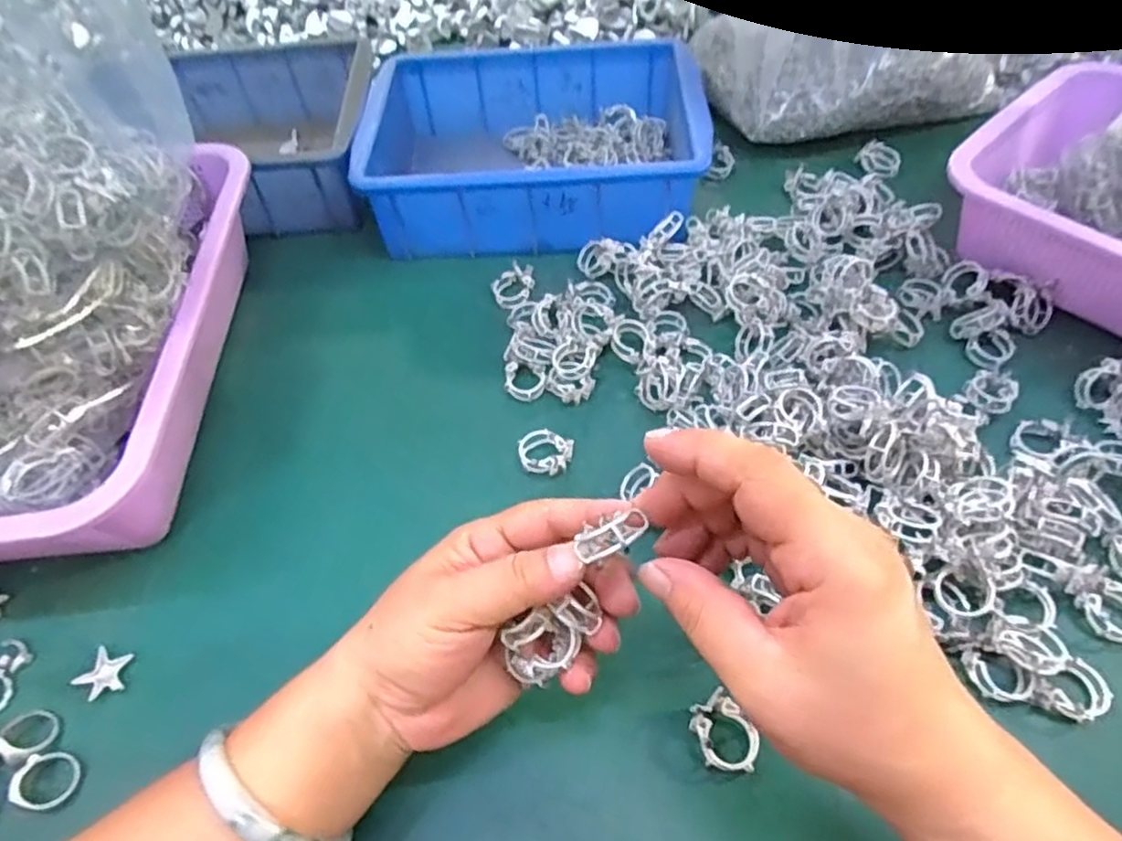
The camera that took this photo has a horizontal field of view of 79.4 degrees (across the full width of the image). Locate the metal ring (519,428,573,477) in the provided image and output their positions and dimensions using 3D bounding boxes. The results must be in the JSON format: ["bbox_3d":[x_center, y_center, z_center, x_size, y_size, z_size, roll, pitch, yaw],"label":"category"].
[{"bbox_3d":[-0.009,0.019,0.387,0.031,0.010,0.024,23,61,18],"label":"metal ring"}]

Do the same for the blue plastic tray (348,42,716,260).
[{"bbox_3d":[-0.019,-0.204,0.515,0.244,0.076,0.178,0,54,3],"label":"blue plastic tray"}]

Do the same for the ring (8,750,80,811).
[{"bbox_3d":[-0.229,0.160,0.301,0.026,0.004,0.023,22,49,-1],"label":"ring"}]

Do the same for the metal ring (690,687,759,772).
[{"bbox_3d":[0.070,0.136,0.292,0.024,0.004,0.032,-32,71,-3],"label":"metal ring"}]

